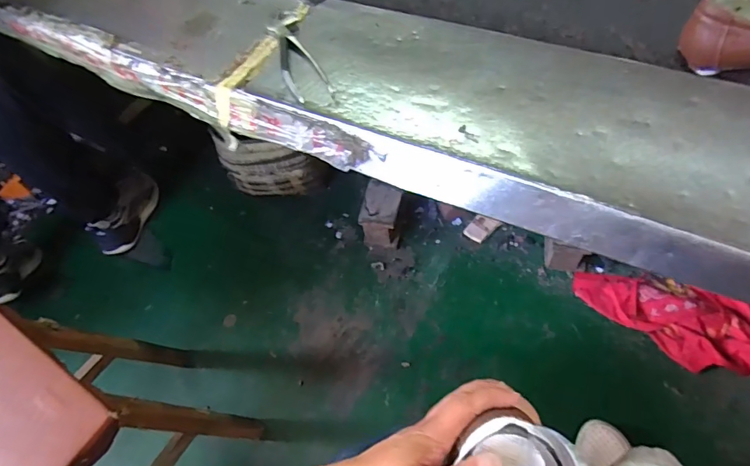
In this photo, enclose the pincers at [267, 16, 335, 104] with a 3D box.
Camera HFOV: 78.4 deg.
[{"bbox_3d":[-0.105,-0.232,0.605,0.049,0.027,0.158,-21,57,-7],"label":"pincers"}]

